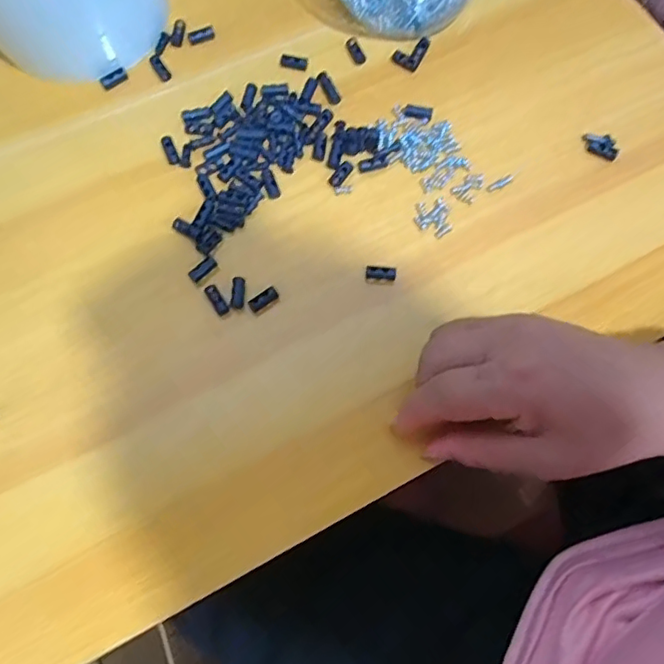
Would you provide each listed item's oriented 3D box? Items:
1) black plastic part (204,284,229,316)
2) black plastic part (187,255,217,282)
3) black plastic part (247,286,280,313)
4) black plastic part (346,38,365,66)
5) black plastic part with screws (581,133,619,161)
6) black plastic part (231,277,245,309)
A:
[{"bbox_3d":[-0.068,-0.019,0.328,0.008,0.004,0.020,-31,76,-11],"label":"black plastic part"},{"bbox_3d":[-0.077,-0.038,0.332,0.007,0.006,0.018,44,78,12],"label":"black plastic part"},{"bbox_3d":[-0.040,-0.019,0.327,0.018,0.008,0.008,-29,76,-11],"label":"black plastic part"},{"bbox_3d":[0.017,-0.196,0.388,0.009,0.004,0.021,-25,75,-8],"label":"black plastic part"},{"bbox_3d":[0.177,-0.124,0.367,0.025,0.004,0.015,32,74,8],"label":"black plastic part with screws"},{"bbox_3d":[-0.055,-0.023,0.329,0.007,0.004,0.019,3,87,0],"label":"black plastic part"}]

